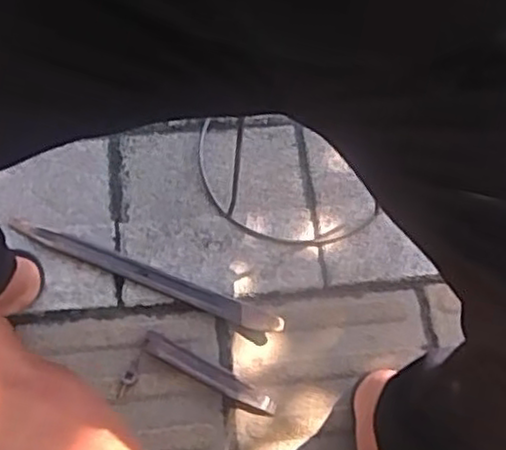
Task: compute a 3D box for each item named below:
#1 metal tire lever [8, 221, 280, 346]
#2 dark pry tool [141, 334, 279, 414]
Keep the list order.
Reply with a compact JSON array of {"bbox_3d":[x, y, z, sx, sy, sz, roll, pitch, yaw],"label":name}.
[{"bbox_3d":[-0.131,0.063,0.844,0.346,0.016,0.034,22,65,7],"label":"metal tire lever"},{"bbox_3d":[-0.051,0.170,0.799,0.167,0.019,0.022,25,65,9],"label":"dark pry tool"}]

